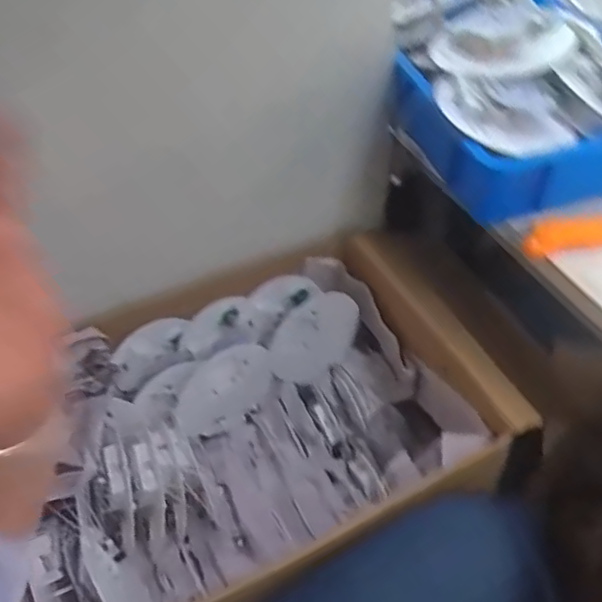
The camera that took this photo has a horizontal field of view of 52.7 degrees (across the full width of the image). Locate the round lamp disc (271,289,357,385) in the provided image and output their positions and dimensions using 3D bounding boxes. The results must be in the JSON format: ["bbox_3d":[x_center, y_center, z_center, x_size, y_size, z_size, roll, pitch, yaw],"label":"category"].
[{"bbox_3d":[0.019,0.057,0.892,0.142,0.134,0.027,-28,51,-22],"label":"round lamp disc"}]

